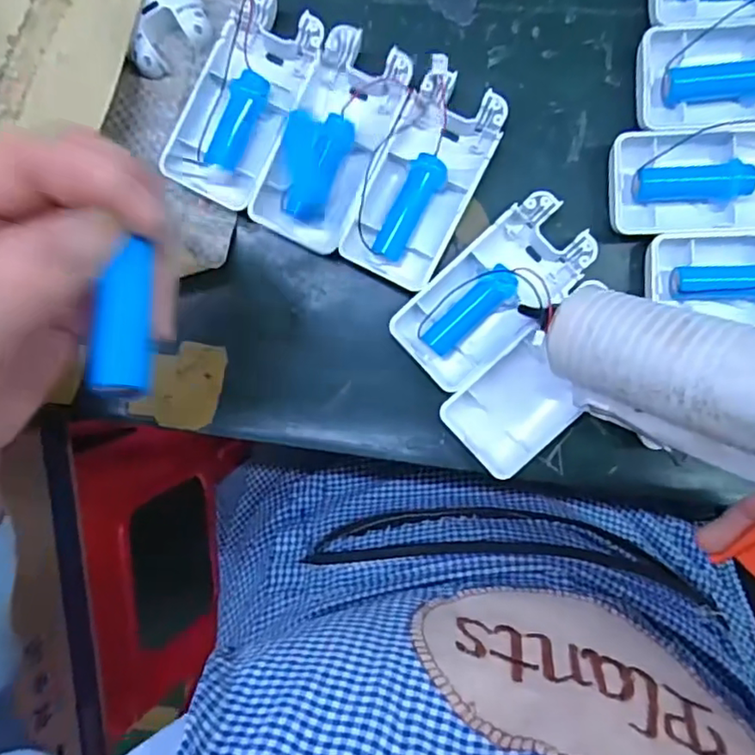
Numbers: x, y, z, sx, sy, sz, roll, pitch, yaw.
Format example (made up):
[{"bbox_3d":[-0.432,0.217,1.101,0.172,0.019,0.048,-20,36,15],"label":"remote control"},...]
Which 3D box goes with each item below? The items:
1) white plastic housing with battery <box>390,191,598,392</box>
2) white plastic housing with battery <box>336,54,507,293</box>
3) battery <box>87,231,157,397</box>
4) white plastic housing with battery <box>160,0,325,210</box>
[{"bbox_3d":[0.053,-0.038,0.274,0.091,0.014,0.046,-41,88,3],"label":"white plastic housing with battery"},{"bbox_3d":[0.021,-0.090,0.275,0.046,0.014,0.093,28,92,3],"label":"white plastic housing with battery"},{"bbox_3d":[-0.073,-0.017,0.176,0.012,0.012,0.045,-1,76,6],"label":"battery"},{"bbox_3d":[-0.059,-0.125,0.277,0.043,0.016,0.091,28,92,3],"label":"white plastic housing with battery"}]

